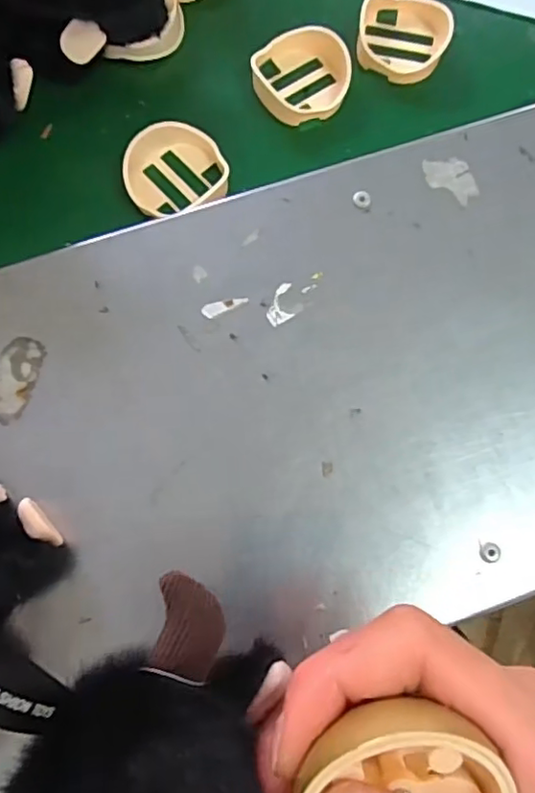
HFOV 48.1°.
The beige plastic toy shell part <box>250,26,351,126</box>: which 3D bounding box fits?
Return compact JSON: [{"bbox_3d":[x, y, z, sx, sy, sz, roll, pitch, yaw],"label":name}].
[{"bbox_3d":[0.020,-0.192,0.358,0.056,0.018,0.054,-4,77,-2],"label":"beige plastic toy shell part"}]

